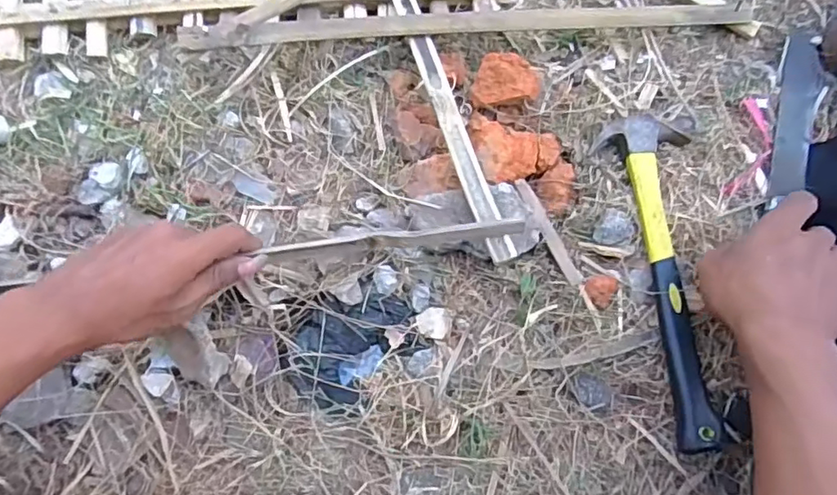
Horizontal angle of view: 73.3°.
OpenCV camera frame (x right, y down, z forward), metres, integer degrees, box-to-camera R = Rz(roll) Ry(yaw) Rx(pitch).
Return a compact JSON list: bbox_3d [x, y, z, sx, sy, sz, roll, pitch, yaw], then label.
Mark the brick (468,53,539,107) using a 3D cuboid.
[{"bbox_3d":[0.076,-0.146,0.492,0.056,0.022,0.042,0,80,-2],"label":"brick"}]

